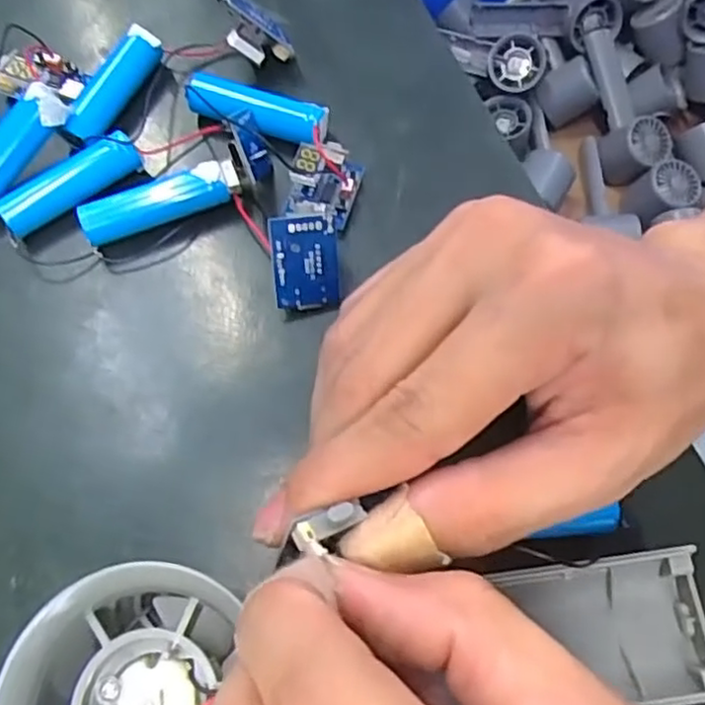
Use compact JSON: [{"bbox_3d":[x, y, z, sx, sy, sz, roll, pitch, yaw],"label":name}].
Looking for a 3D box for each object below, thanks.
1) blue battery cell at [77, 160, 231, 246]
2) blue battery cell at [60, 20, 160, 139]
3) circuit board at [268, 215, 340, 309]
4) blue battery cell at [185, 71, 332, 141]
[{"bbox_3d":[-0.067,-0.051,0.231,0.049,0.012,0.012,-21,69,-8],"label":"blue battery cell"},{"bbox_3d":[-0.087,-0.097,0.245,0.014,0.011,0.048,29,71,11],"label":"blue battery cell"},{"bbox_3d":[-0.015,-0.029,0.219,0.021,0.004,0.030,-9,110,-13],"label":"circuit board"},{"bbox_3d":[-0.035,-0.087,0.246,0.053,0.013,0.012,16,69,7],"label":"blue battery cell"}]

